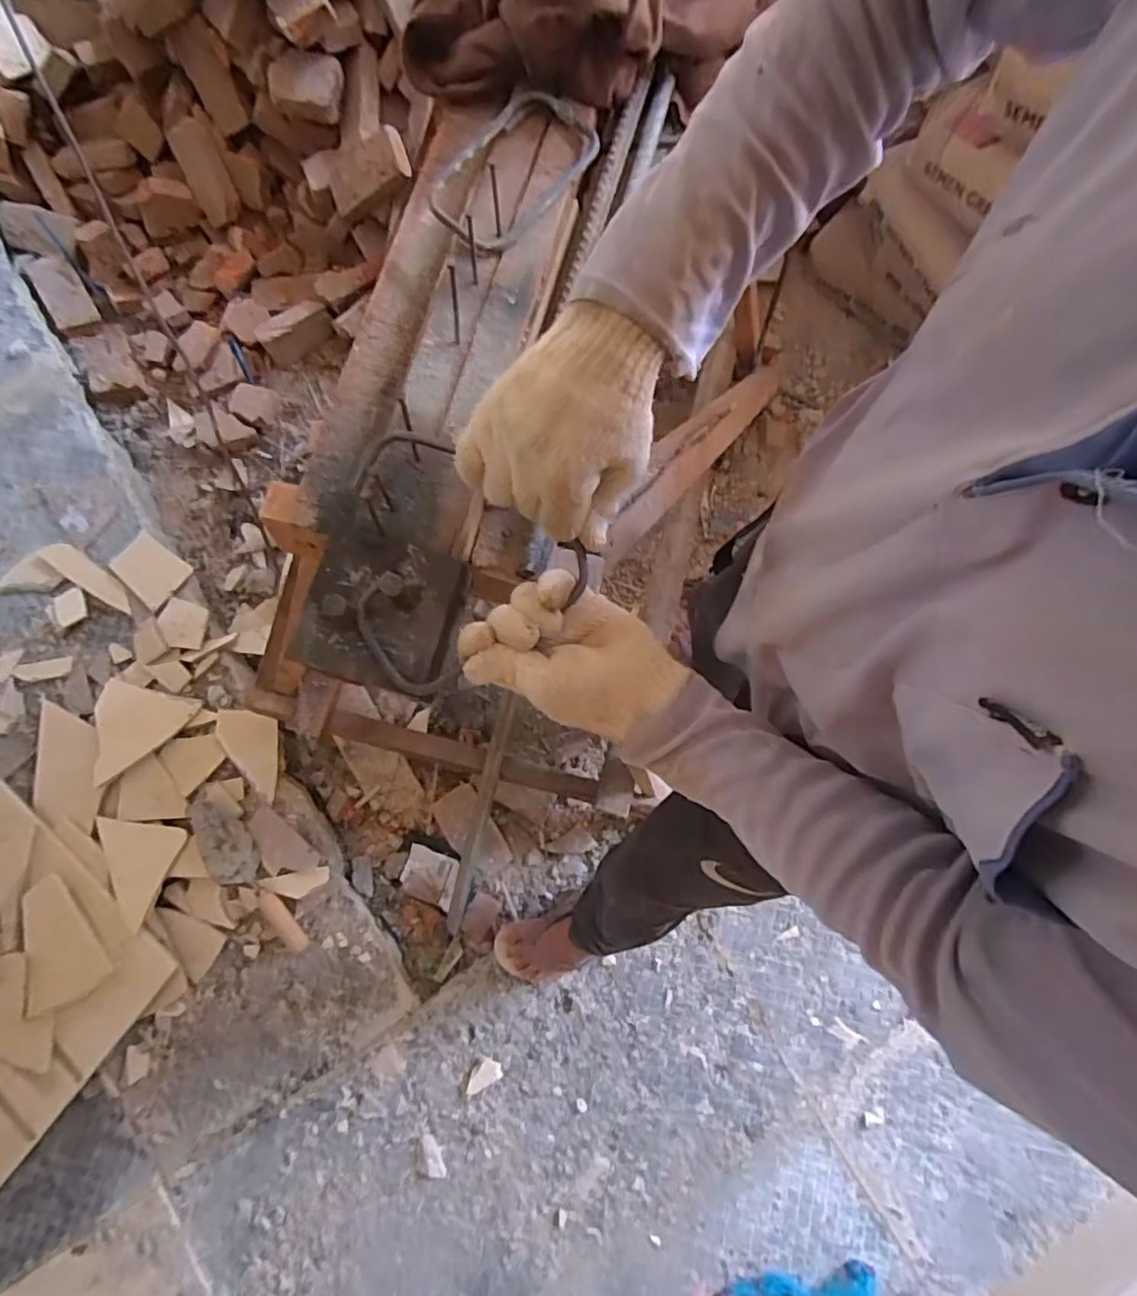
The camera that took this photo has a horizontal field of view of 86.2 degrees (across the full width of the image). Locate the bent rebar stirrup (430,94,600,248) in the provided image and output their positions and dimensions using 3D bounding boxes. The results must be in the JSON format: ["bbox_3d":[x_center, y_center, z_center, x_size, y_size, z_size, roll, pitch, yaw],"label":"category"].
[{"bbox_3d":[-0.043,-0.394,0.497,0.088,0.018,0.157,42,81,6],"label":"bent rebar stirrup"}]

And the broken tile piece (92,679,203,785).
[{"bbox_3d":[-0.807,0.160,1.129,0.156,0.008,0.175,18,71,-11],"label":"broken tile piece"}]

